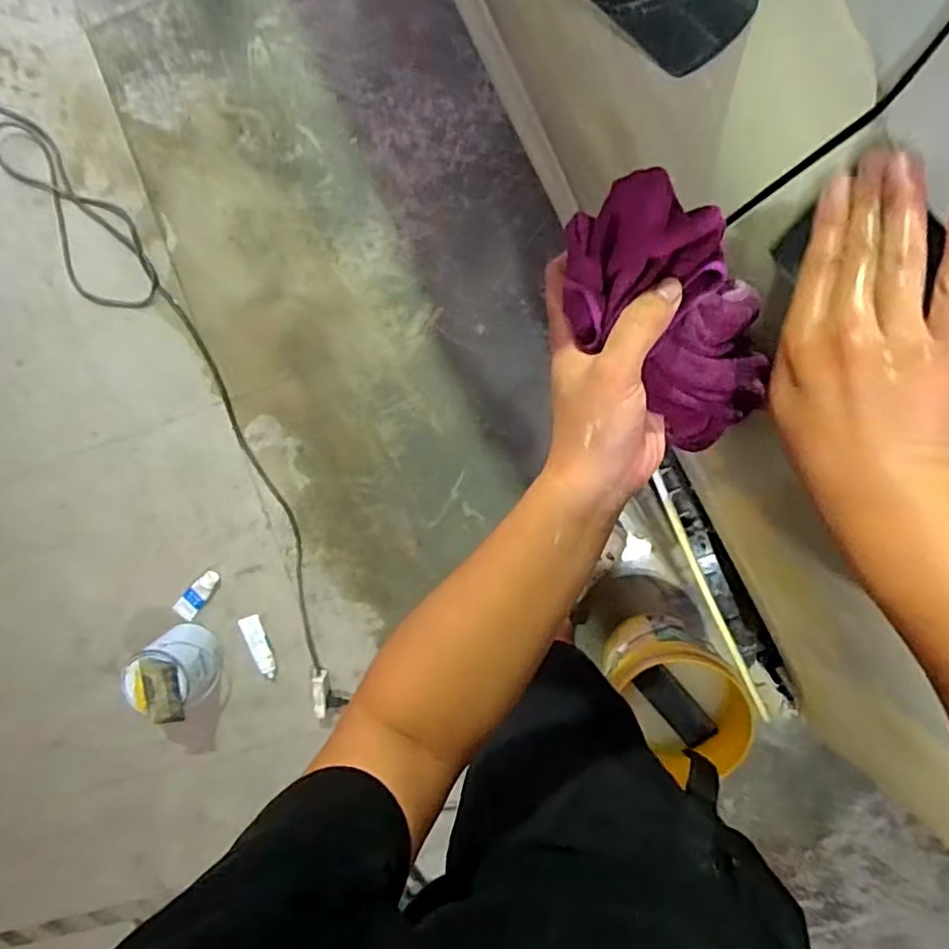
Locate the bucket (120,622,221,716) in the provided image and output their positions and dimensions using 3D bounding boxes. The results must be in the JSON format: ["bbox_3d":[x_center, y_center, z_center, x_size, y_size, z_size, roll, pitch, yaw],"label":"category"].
[{"bbox_3d":[-0.621,0.403,1.282,0.145,0.151,0.161,2,100,4],"label":"bucket"}]

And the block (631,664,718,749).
[{"bbox_3d":[0.389,0.446,1.214,0.062,0.030,0.184,-40,94,10],"label":"block"}]

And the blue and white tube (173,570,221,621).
[{"bbox_3d":[-0.620,0.270,1.397,0.050,0.024,0.135,38,98,-2],"label":"blue and white tube"}]

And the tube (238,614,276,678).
[{"bbox_3d":[-0.479,0.385,1.401,0.042,0.028,0.147,-19,96,5],"label":"tube"}]

